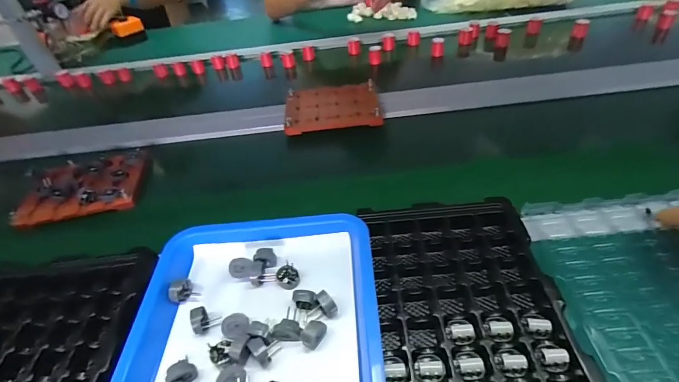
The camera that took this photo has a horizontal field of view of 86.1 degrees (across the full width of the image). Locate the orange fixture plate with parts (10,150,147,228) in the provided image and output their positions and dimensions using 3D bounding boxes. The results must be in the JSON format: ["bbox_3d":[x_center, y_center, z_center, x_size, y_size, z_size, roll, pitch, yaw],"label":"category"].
[{"bbox_3d":[-0.439,-0.007,0.629,0.175,0.023,0.145,-12,42,-5],"label":"orange fixture plate with parts"}]

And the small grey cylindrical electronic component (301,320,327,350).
[{"bbox_3d":[-0.027,0.155,0.390,0.027,0.028,0.019,-26,39,-37],"label":"small grey cylindrical electronic component"}]

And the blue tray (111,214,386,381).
[{"bbox_3d":[-0.090,0.164,0.381,0.264,0.042,0.338,-4,42,3],"label":"blue tray"}]

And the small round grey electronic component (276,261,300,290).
[{"bbox_3d":[-0.063,0.102,0.441,0.027,0.018,0.029,-4,42,3],"label":"small round grey electronic component"}]

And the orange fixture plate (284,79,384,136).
[{"bbox_3d":[-0.014,-0.173,0.738,0.186,0.022,0.147,-5,42,2],"label":"orange fixture plate"}]

